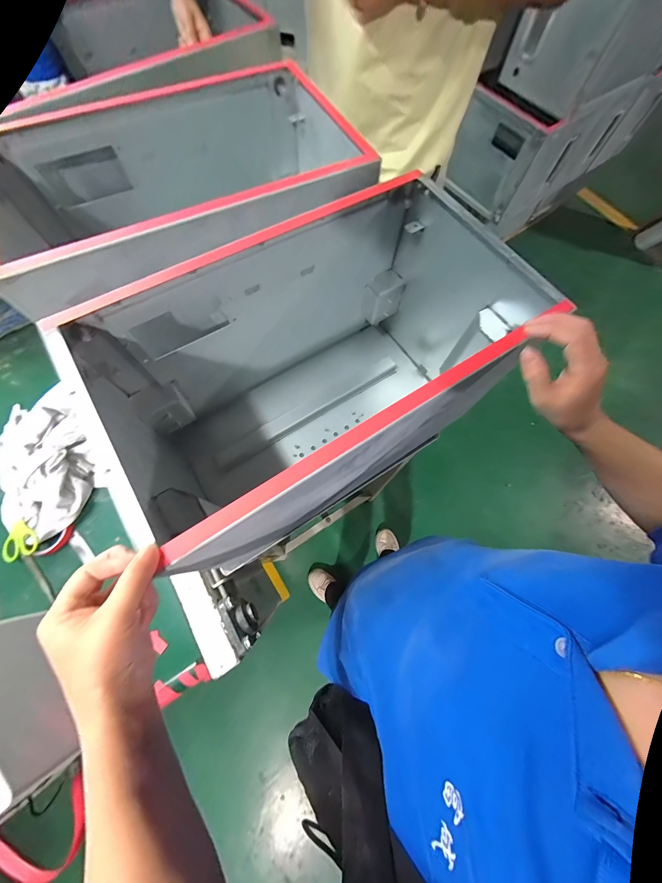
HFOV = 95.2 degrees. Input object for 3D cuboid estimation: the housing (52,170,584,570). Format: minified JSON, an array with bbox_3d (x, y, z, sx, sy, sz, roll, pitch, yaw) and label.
[{"bbox_3d":[-0.018,-0.113,0.501,0.564,0.333,0.353,-30,75,-11],"label":"housing"}]

